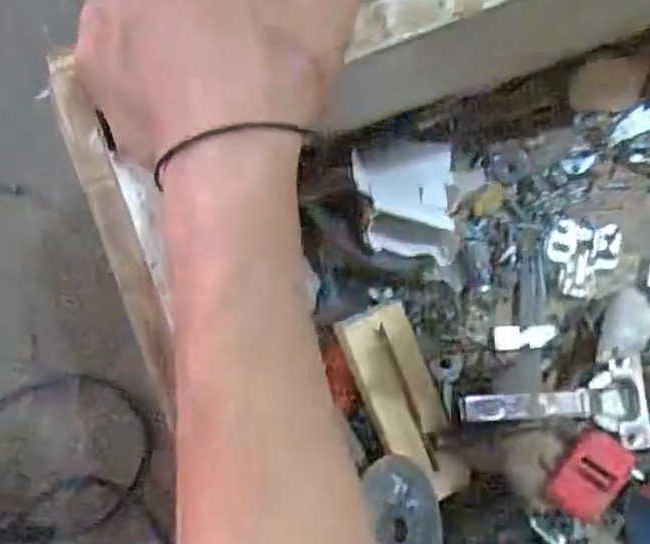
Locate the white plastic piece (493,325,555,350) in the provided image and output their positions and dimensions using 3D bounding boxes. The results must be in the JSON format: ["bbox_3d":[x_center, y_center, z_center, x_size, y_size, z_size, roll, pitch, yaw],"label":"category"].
[{"bbox_3d":[0.137,0.045,0.488,0.040,0.004,0.016,-1,94,4],"label":"white plastic piece"}]

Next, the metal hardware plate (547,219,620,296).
[{"bbox_3d":[0.175,-0.009,0.482,0.047,0.004,0.049,0,94,4],"label":"metal hardware plate"}]

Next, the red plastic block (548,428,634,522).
[{"bbox_3d":[0.165,0.125,0.440,0.034,0.011,0.052,34,95,1],"label":"red plastic block"}]

